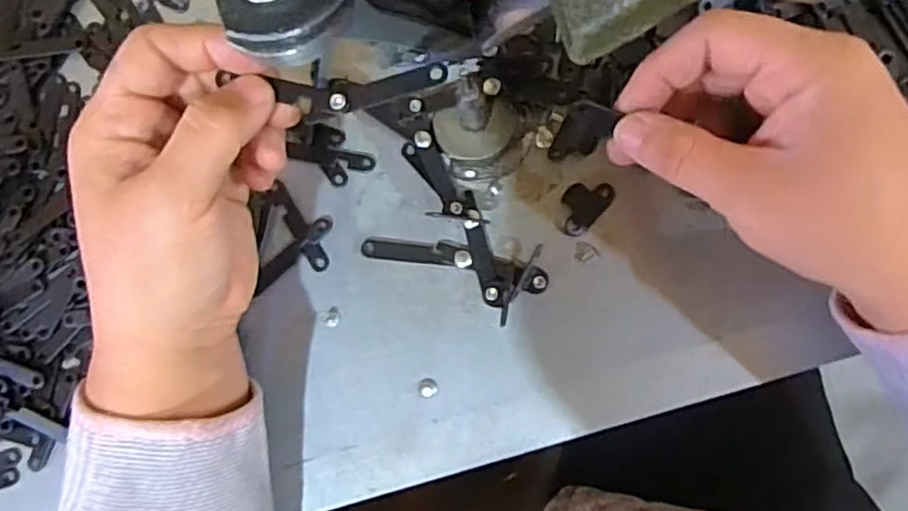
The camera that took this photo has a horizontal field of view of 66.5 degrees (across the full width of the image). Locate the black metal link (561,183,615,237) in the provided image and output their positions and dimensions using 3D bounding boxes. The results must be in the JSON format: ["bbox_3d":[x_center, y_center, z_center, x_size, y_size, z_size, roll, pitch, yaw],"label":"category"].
[{"bbox_3d":[0.060,-0.024,0.322,0.019,0.005,0.029,40,90,9],"label":"black metal link"}]

